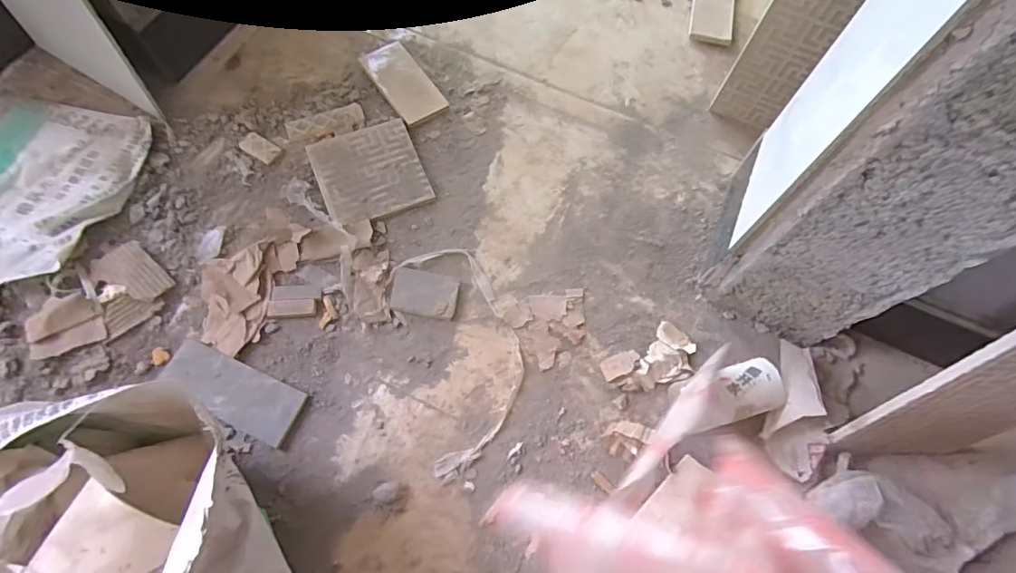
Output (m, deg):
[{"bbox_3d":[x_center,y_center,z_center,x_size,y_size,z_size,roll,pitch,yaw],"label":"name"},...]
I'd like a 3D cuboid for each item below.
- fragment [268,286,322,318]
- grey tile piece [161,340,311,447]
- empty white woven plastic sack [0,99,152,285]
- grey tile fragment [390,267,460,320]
[{"bbox_3d":[-0.268,0.018,0.635,0.061,0.005,0.041,-2,68,-3],"label":"fragment"},{"bbox_3d":[-0.322,0.122,0.590,0.164,0.012,0.065,25,61,1],"label":"grey tile piece"},{"bbox_3d":[-0.609,-0.118,0.643,0.226,0.033,0.274,8,68,2],"label":"empty white woven plastic sack"},{"bbox_3d":[-0.106,0.010,0.643,0.082,0.014,0.055,9,68,2],"label":"grey tile fragment"}]

